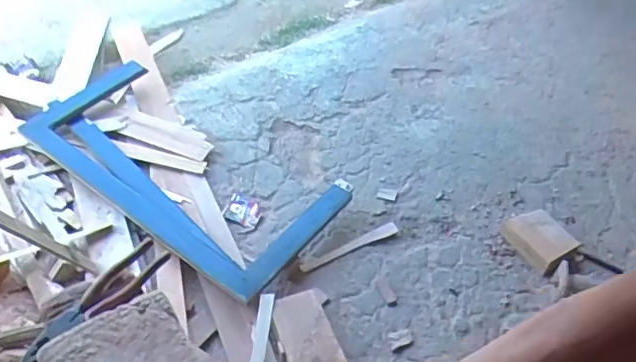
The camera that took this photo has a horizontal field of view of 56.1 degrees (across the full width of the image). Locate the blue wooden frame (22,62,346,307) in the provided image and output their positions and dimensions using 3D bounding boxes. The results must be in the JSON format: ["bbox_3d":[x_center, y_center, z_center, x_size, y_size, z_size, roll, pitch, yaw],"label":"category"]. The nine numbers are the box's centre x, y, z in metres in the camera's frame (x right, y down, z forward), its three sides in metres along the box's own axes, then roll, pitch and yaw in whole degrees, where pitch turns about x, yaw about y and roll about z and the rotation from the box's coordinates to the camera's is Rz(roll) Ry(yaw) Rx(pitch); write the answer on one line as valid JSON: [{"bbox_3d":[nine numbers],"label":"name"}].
[{"bbox_3d":[-0.397,-0.057,1.704,0.899,0.095,0.460,31,52,23],"label":"blue wooden frame"}]

